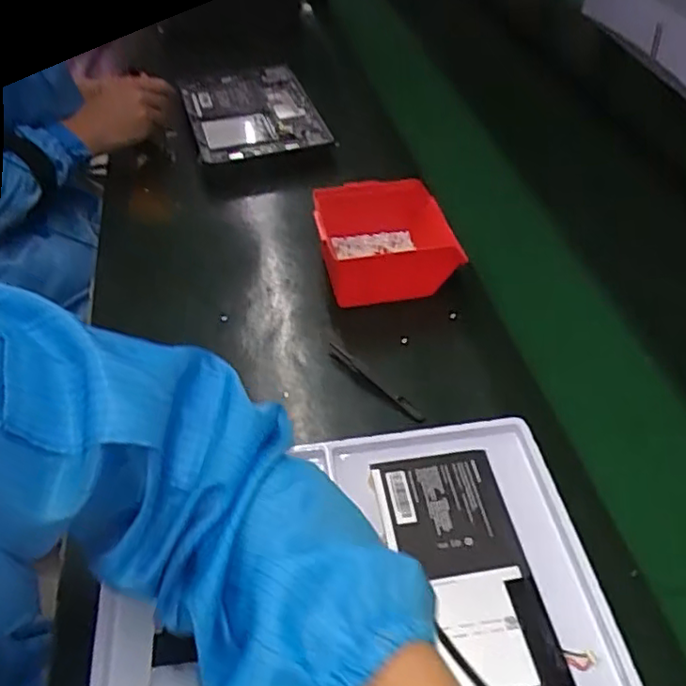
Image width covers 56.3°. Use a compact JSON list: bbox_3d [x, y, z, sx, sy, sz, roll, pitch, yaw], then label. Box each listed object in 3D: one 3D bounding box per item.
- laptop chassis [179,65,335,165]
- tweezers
[{"bbox_3d":[-0.130,-0.326,0.898,0.167,0.023,0.261,-11,46,-14],"label":"laptop chassis"},{"bbox_3d":[0.028,0.034,0.562,0.007,0.009,0.114,-33,54,-31],"label":"tweezers"}]

